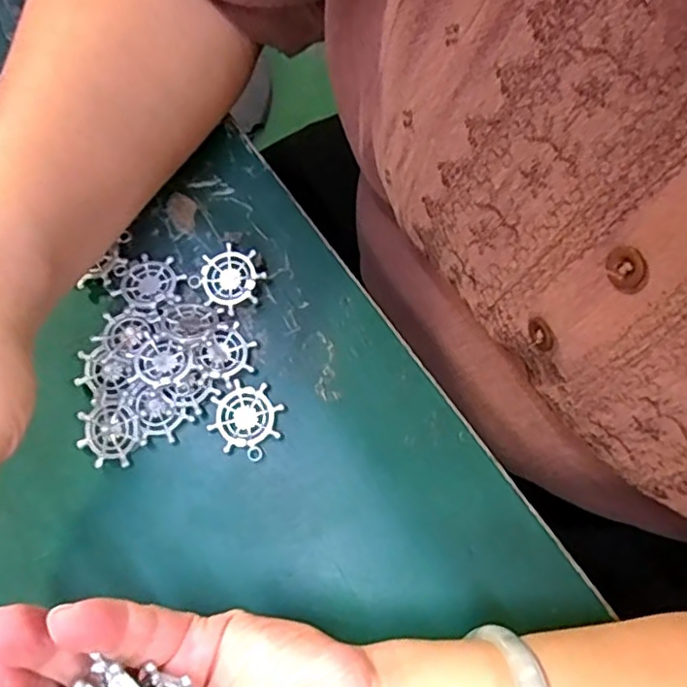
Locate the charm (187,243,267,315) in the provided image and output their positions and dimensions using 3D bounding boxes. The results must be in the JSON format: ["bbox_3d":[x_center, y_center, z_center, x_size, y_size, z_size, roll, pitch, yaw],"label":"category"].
[{"bbox_3d":[-0.054,-0.030,0.291,0.032,0.004,0.030,-1,81,7],"label":"charm"}]

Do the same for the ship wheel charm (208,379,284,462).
[{"bbox_3d":[-0.043,0.033,0.278,0.030,0.006,0.032,0,76,0],"label":"ship wheel charm"}]

